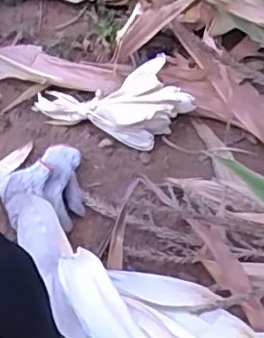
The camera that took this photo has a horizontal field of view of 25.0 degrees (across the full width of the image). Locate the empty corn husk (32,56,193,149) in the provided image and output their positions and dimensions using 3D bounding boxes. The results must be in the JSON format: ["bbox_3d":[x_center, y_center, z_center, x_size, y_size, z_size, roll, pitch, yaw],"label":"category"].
[{"bbox_3d":[-0.039,-0.105,1.009,0.274,0.101,0.117,1,51,20],"label":"empty corn husk"}]

